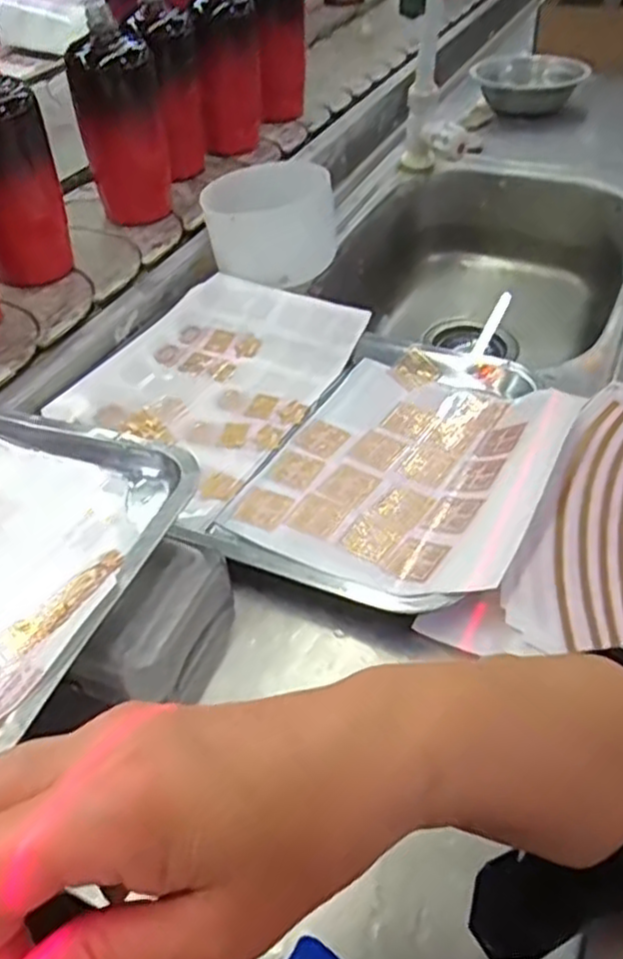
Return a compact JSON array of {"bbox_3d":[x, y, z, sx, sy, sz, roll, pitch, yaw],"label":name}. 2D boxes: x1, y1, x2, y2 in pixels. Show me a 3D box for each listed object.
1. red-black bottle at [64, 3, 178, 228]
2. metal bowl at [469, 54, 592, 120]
[{"bbox_3d":[-0.197,-0.376,0.763,0.090,0.172,0.069,-6,46,-6],"label":"red-black bottle"},{"bbox_3d":[0.352,-0.647,1.193,0.177,0.062,0.177,0,45,0],"label":"metal bowl"}]

